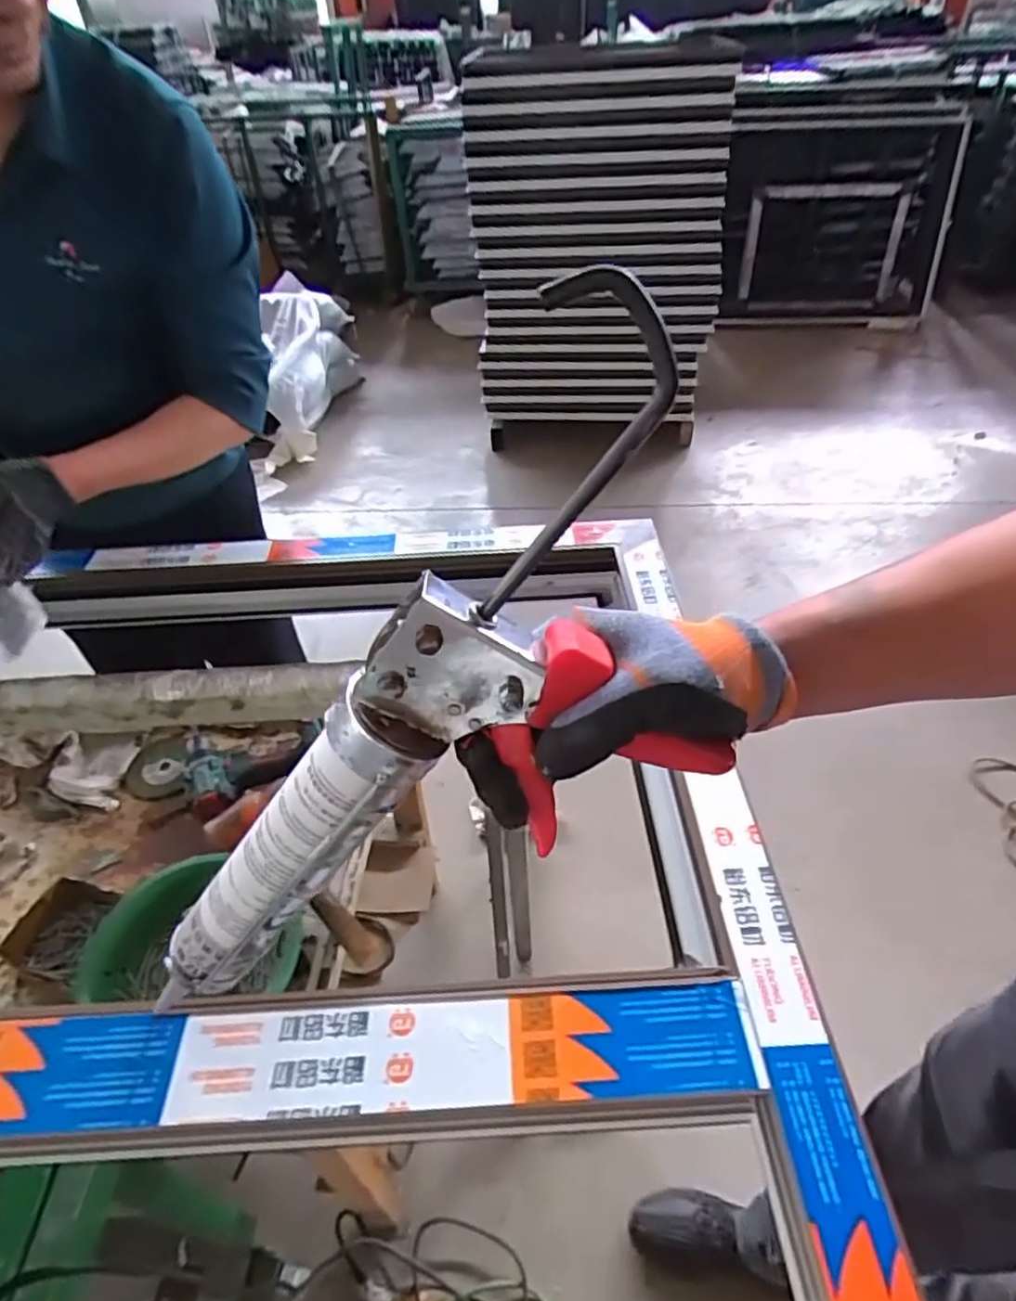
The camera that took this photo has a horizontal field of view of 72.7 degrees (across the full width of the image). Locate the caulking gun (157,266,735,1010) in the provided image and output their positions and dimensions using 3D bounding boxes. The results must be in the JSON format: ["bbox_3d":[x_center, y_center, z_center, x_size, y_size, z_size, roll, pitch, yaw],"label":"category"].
[{"bbox_3d":[-0.039,0.070,0.334,0.174,0.440,0.058,22,31,-37],"label":"caulking gun"}]

